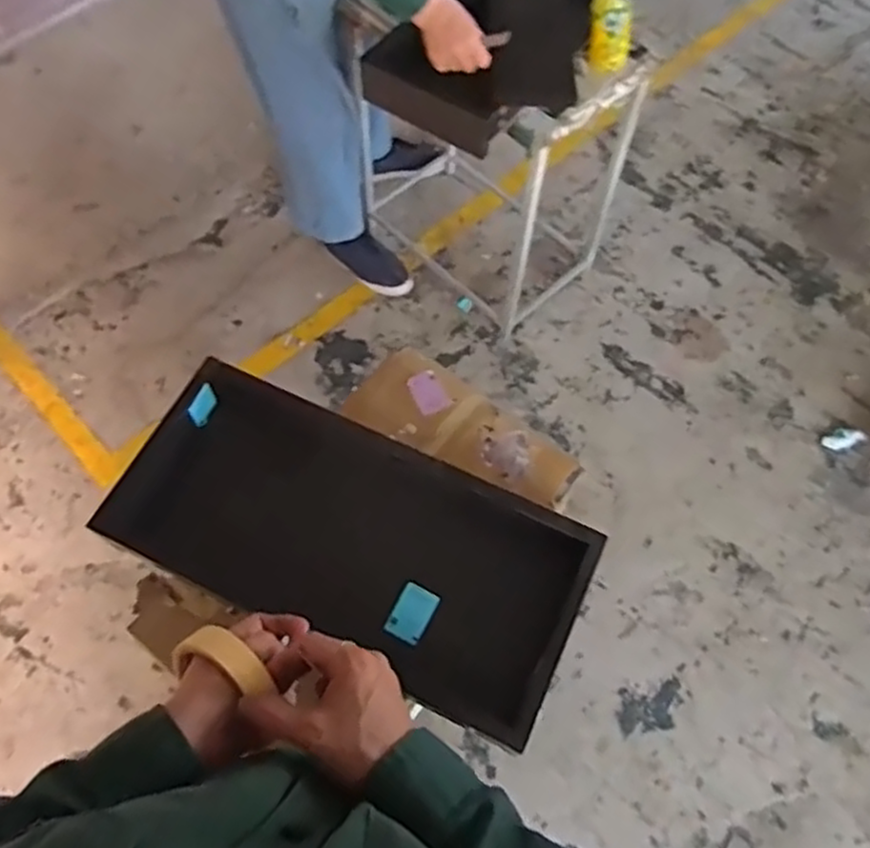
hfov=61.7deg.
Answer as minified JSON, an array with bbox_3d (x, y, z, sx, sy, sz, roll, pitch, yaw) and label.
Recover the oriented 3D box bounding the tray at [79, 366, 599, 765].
[{"bbox_3d":[-0.098,0.131,0.849,0.530,0.070,0.244,23,68,13],"label":"tray"}]

